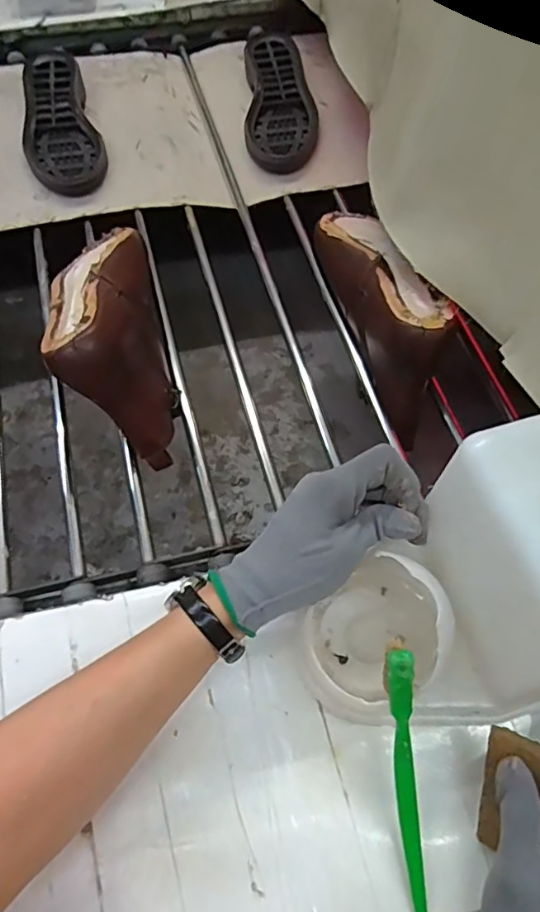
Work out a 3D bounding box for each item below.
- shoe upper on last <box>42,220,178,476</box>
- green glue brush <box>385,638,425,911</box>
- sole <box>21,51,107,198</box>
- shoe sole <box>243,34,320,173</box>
[{"bbox_3d":[-0.146,-0.118,0.518,0.090,0.111,0.240,-13,62,-8],"label":"shoe upper on last"},{"bbox_3d":[0.080,0.194,0.327,0.014,0.014,0.174,-5,92,-3],"label":"green glue brush"},{"bbox_3d":[-0.273,-0.432,0.731,0.090,0.031,0.268,-17,63,-10],"label":"sole"},{"bbox_3d":[0.013,-0.477,0.761,0.092,0.036,0.264,-2,61,-1],"label":"shoe sole"}]

